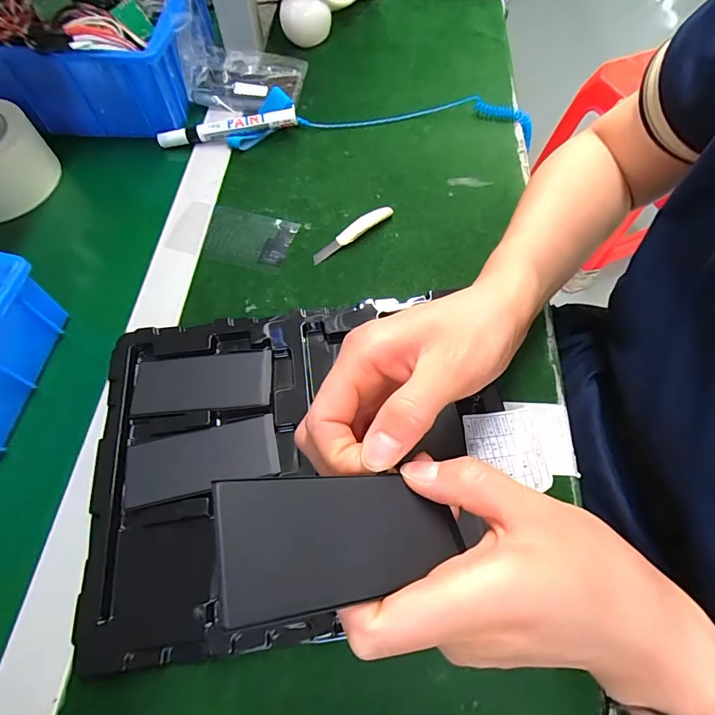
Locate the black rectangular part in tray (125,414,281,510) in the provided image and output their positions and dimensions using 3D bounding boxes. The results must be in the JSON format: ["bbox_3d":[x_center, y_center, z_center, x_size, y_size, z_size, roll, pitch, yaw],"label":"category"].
[{"bbox_3d":[-0.104,0.068,0.280,0.098,0.004,0.042,-12,64,-6],"label":"black rectangular part in tray"}]

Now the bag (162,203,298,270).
[{"bbox_3d":[-0.114,-0.113,0.376,0.112,0.004,0.058,13,64,6],"label":"bag"}]

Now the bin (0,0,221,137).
[{"bbox_3d":[-0.303,-0.345,0.426,0.286,0.118,0.205,1,63,0],"label":"bin"}]

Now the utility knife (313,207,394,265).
[{"bbox_3d":[-0.004,-0.111,0.370,0.085,0.011,0.014,-32,68,-15],"label":"utility knife"}]

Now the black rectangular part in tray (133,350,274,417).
[{"bbox_3d":[-0.113,0.017,0.303,0.097,0.004,0.044,-5,64,-2],"label":"black rectangular part in tray"}]

